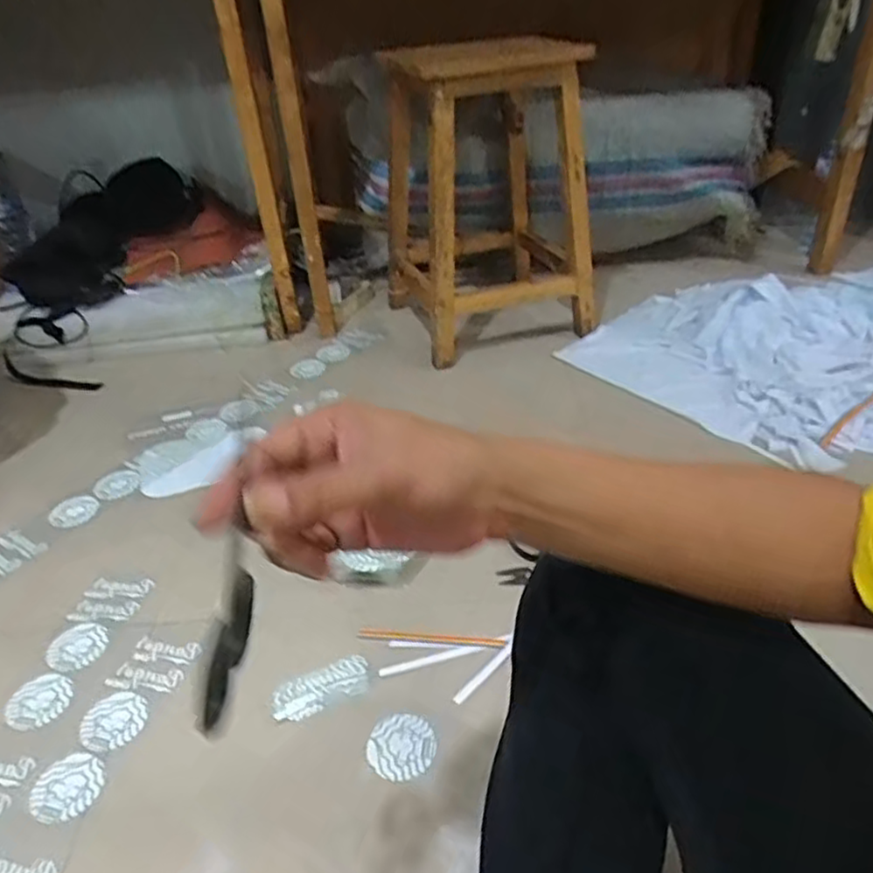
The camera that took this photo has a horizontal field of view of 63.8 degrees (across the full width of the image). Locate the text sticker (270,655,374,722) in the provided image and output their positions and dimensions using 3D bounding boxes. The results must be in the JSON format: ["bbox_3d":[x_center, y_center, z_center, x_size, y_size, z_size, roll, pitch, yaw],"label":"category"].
[{"bbox_3d":[-0.124,0.272,0.759,0.107,0.005,0.049,-19,43,-19],"label":"text sticker"}]

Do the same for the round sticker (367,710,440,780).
[{"bbox_3d":[-0.035,0.309,0.703,0.068,0.005,0.066,-3,37,2],"label":"round sticker"}]

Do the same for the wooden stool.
[{"bbox_3d":[0.096,-0.446,1.299,0.330,0.506,0.379,-12,35,-11],"label":"wooden stool"}]

